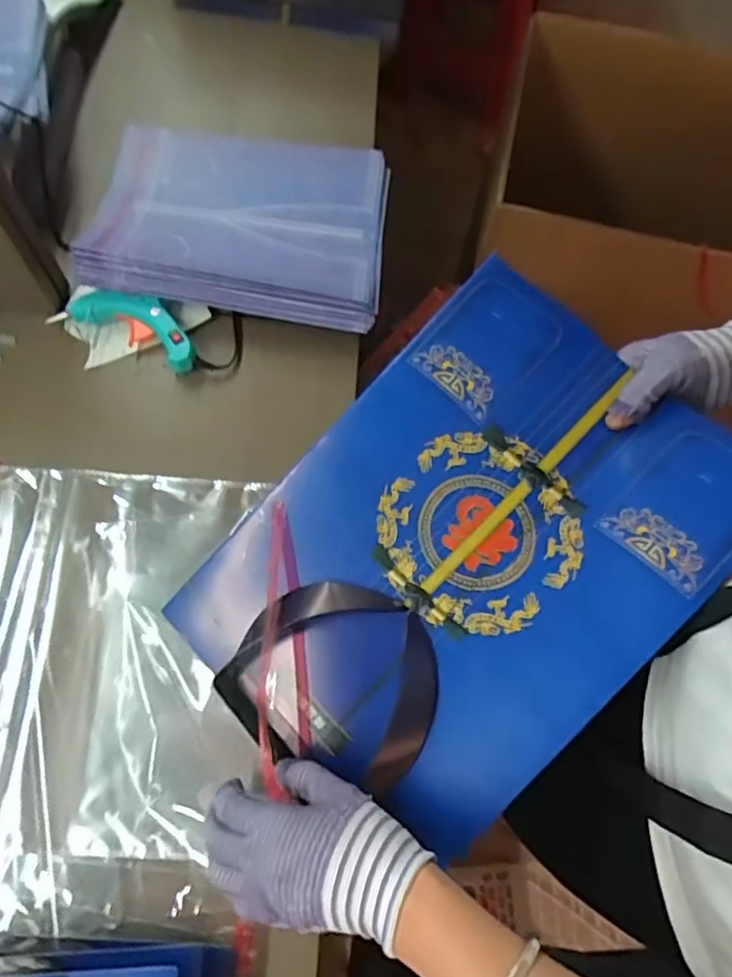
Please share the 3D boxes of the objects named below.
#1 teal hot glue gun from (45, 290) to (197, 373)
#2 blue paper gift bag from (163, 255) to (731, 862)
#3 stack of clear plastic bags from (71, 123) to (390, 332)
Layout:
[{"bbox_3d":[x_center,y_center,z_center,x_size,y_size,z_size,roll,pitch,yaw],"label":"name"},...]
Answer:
[{"bbox_3d":[-0.229,-0.161,0.615,0.148,0.027,0.054,20,69,5],"label":"teal hot glue gun"},{"bbox_3d":[0.063,0.049,0.459,0.277,0.029,0.371,42,93,15],"label":"blue paper gift bag"},{"bbox_3d":[-0.130,-0.291,0.660,0.295,0.044,0.252,6,69,-1],"label":"stack of clear plastic bags"}]

